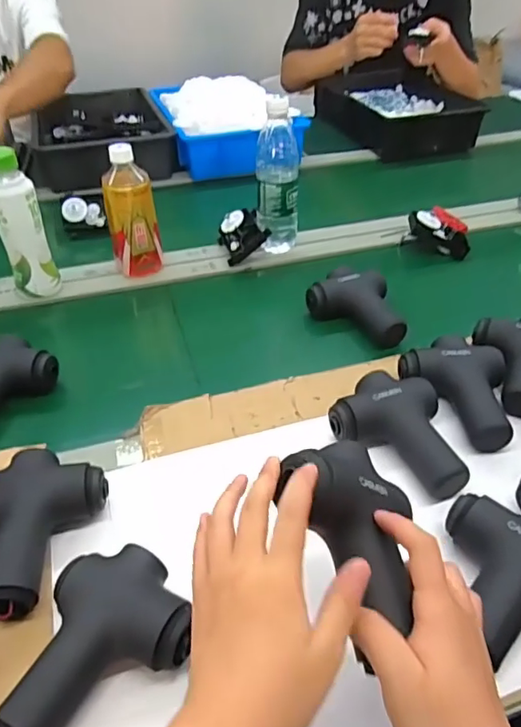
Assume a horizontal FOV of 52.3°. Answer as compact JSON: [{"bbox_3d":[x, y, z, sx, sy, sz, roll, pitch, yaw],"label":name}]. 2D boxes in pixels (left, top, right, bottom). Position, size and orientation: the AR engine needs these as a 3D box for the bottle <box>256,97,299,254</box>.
[{"bbox_3d":[0.027,-0.279,0.815,0.063,0.220,0.056,1,40,2],"label":"bottle"}]

